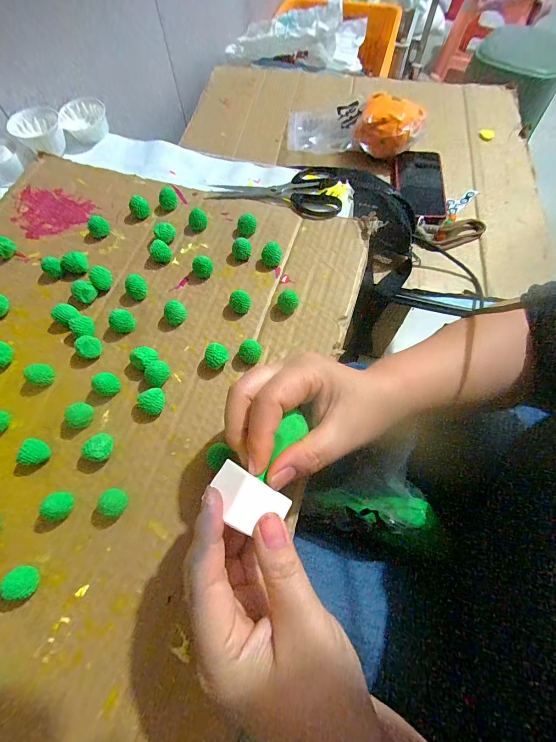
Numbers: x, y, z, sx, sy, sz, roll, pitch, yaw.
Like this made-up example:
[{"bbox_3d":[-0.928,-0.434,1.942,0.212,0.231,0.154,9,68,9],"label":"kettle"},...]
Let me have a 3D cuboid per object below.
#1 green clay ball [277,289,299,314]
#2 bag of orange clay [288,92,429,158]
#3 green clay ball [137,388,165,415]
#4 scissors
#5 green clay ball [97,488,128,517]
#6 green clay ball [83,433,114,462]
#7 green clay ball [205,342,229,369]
[{"bbox_3d":[0.009,-0.062,0.300,0.019,0.019,0.015,-4,66,-1],"label":"green clay ball"},{"bbox_3d":[0.139,-0.459,0.598,0.238,0.064,0.163,1,65,0],"label":"bag of orange clay"},{"bbox_3d":[-0.098,0.025,0.262,0.020,0.020,0.017,-41,71,-16],"label":"green clay ball"},{"bbox_3d":[-0.001,-0.209,0.375,0.146,0.008,0.078,10,66,6],"label":"scissors"},{"bbox_3d":[-0.114,0.093,0.232,0.015,0.020,0.017,10,66,6],"label":"green clay ball"},{"bbox_3d":[-0.133,0.058,0.249,0.018,0.020,0.019,0,66,1],"label":"green clay ball"},{"bbox_3d":[-0.051,-0.011,0.277,0.019,0.021,0.018,0,66,1],"label":"green clay ball"}]

